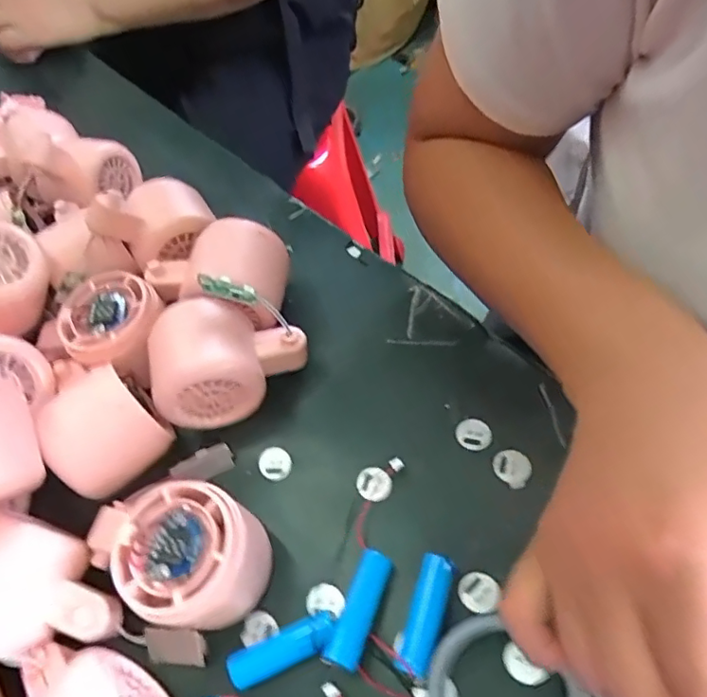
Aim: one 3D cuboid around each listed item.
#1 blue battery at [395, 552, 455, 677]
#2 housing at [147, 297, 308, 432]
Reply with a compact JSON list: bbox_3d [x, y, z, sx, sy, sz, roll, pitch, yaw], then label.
[{"bbox_3d":[0.032,0.116,0.244,0.015,0.013,0.047,16,73,15],"label":"blue battery"},{"bbox_3d":[-0.066,0.007,0.304,0.075,0.046,0.056,-7,56,8],"label":"housing"}]

